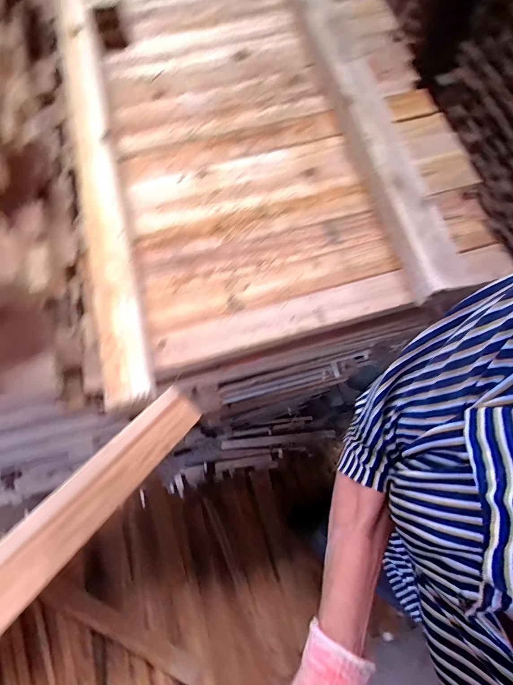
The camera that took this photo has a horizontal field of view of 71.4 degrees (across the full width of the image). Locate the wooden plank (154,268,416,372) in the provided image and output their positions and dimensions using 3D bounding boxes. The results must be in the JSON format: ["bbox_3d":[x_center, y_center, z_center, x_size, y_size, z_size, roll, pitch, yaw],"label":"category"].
[{"bbox_3d":[0.031,-0.025,0.400,0.285,0.023,0.041,-15,71,-5],"label":"wooden plank"}]

